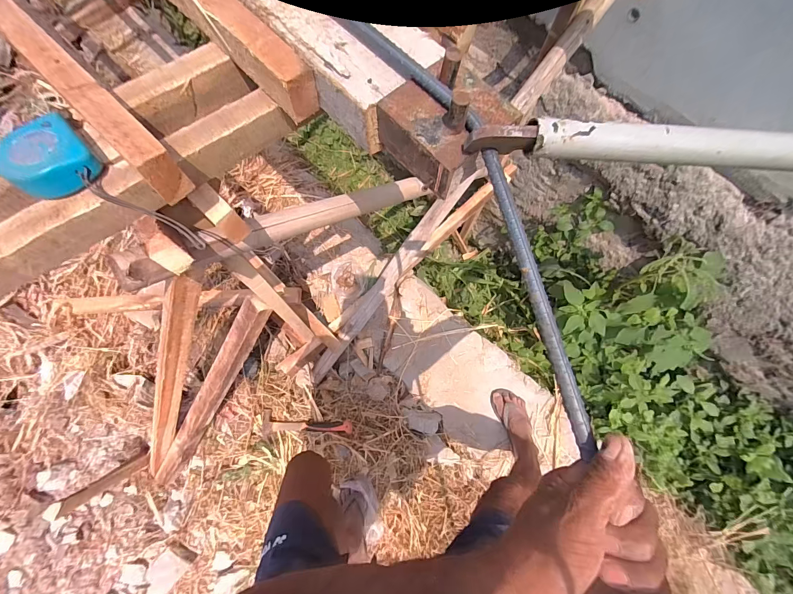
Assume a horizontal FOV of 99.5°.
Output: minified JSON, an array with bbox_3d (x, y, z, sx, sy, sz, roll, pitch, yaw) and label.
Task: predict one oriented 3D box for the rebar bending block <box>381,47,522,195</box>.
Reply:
[{"bbox_3d":[0.049,-0.176,0.327,0.108,0.079,0.107,40,77,10],"label":"rebar bending block"}]

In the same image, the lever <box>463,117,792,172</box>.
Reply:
[{"bbox_3d":[0.458,-0.113,0.289,0.789,0.044,0.035,2,75,-2],"label":"lever"}]

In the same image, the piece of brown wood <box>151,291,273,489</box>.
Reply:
[{"bbox_3d":[-0.596,0.342,1.046,0.080,0.055,0.918,44,116,11],"label":"piece of brown wood"}]

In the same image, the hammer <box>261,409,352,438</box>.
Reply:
[{"bbox_3d":[-0.313,0.445,1.171,0.332,0.030,0.089,-4,74,13],"label":"hammer"}]

